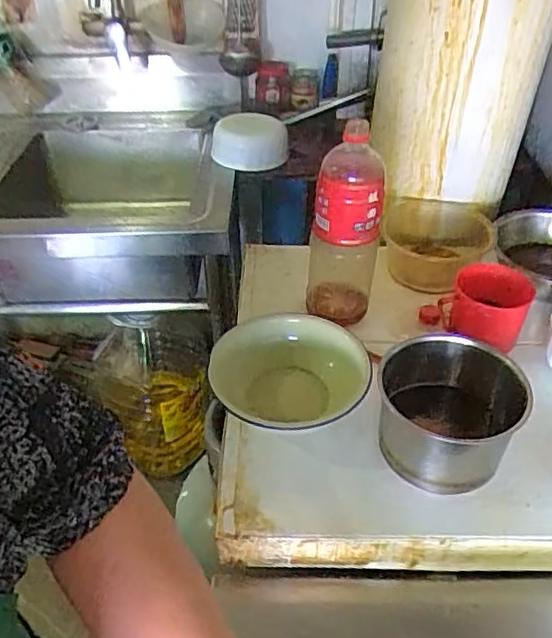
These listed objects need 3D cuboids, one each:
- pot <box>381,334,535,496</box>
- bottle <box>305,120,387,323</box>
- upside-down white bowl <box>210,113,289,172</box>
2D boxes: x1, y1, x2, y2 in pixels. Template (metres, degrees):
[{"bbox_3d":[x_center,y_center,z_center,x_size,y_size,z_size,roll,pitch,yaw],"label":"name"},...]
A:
[{"bbox_3d":[0.200,0.110,0.701,0.152,0.116,0.159,0,40,0],"label":"pot"},{"bbox_3d":[0.093,-0.125,0.823,0.090,0.261,0.081,3,41,4],"label":"bottle"},{"bbox_3d":[-0.059,-0.388,1.329,0.170,0.081,0.144,-3,41,-3],"label":"upside-down white bowl"}]

